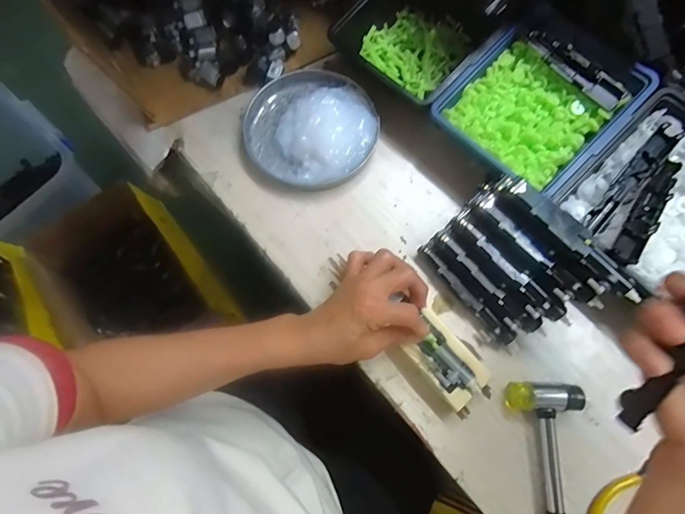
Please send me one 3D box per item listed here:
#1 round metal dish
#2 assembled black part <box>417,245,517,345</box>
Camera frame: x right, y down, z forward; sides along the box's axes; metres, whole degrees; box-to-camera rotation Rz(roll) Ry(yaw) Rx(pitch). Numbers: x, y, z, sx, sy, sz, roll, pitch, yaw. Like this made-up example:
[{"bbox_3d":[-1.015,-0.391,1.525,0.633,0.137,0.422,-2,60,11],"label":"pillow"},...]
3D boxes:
[{"bbox_3d":[-0.036,-0.149,0.437,0.143,0.038,0.145,0,74,1],"label":"round metal dish"},{"bbox_3d":[0.117,0.036,0.387,0.018,0.020,0.119,-39,77,-10],"label":"assembled black part"}]

